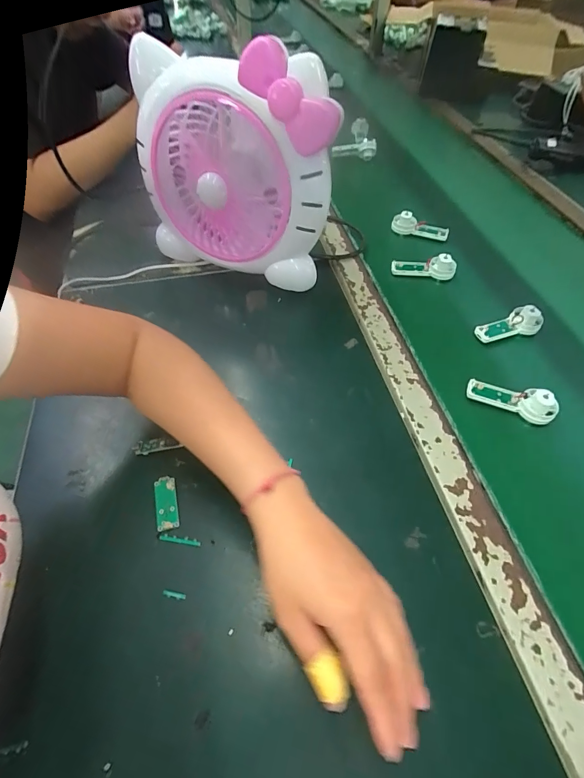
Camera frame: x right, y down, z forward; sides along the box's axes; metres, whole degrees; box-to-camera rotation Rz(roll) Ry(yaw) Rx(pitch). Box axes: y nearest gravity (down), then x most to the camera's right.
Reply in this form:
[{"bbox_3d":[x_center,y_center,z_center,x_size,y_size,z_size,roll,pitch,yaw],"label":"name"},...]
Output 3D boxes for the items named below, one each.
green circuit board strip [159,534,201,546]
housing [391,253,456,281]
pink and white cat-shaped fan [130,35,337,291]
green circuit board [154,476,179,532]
[{"bbox_3d":[-0.100,0.134,0.343,0.037,0.004,0.006,7,53,6],"label":"green circuit board strip"},{"bbox_3d":[0.200,-0.188,0.583,0.092,0.031,0.020,8,53,6],"label":"housing"},{"bbox_3d":[-0.072,-0.262,0.492,0.249,0.260,0.100,19,55,14],"label":"pink and white cat-shaped fan"},{"bbox_3d":[-0.118,0.107,0.362,0.020,0.007,0.049,-12,53,-9],"label":"green circuit board"}]

